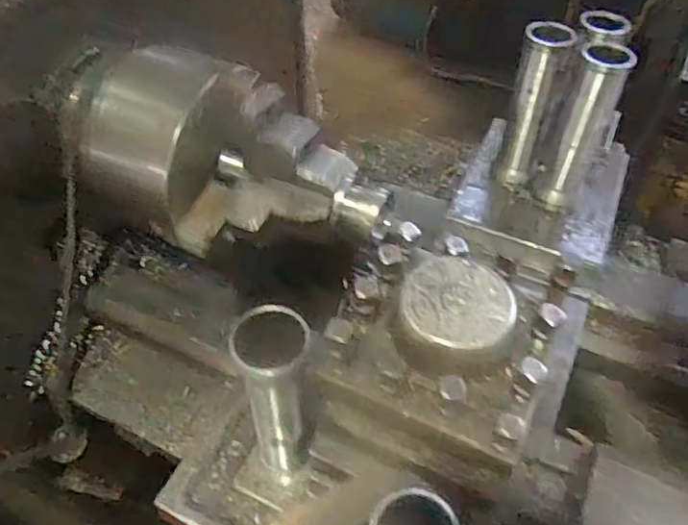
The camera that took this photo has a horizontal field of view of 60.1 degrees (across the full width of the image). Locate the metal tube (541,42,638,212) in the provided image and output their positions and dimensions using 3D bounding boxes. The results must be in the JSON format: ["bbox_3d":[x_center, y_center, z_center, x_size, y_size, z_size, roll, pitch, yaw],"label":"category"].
[{"bbox_3d":[0.267,-0.145,0.665,0.045,0.185,0.054,25,53,20],"label":"metal tube"}]

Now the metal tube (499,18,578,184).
[{"bbox_3d":[0.218,-0.175,0.690,0.052,0.184,0.052,8,49,6],"label":"metal tube"}]

